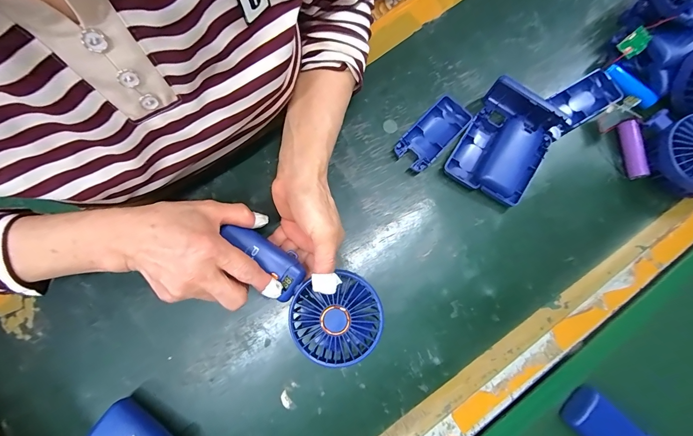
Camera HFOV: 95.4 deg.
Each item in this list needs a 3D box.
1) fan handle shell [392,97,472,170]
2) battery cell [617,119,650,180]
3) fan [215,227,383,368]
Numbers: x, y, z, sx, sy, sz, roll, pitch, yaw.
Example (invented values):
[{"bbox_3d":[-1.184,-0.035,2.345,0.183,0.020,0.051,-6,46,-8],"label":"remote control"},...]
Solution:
[{"bbox_3d":[0.098,-0.096,0.363,0.044,0.013,0.092,43,82,7],"label":"fan handle shell"},{"bbox_3d":[0.320,-0.077,0.354,0.013,0.021,0.065,-7,79,-2],"label":"battery cell"},{"bbox_3d":[-0.041,0.066,0.303,0.164,0.036,0.080,42,82,5],"label":"fan"}]

